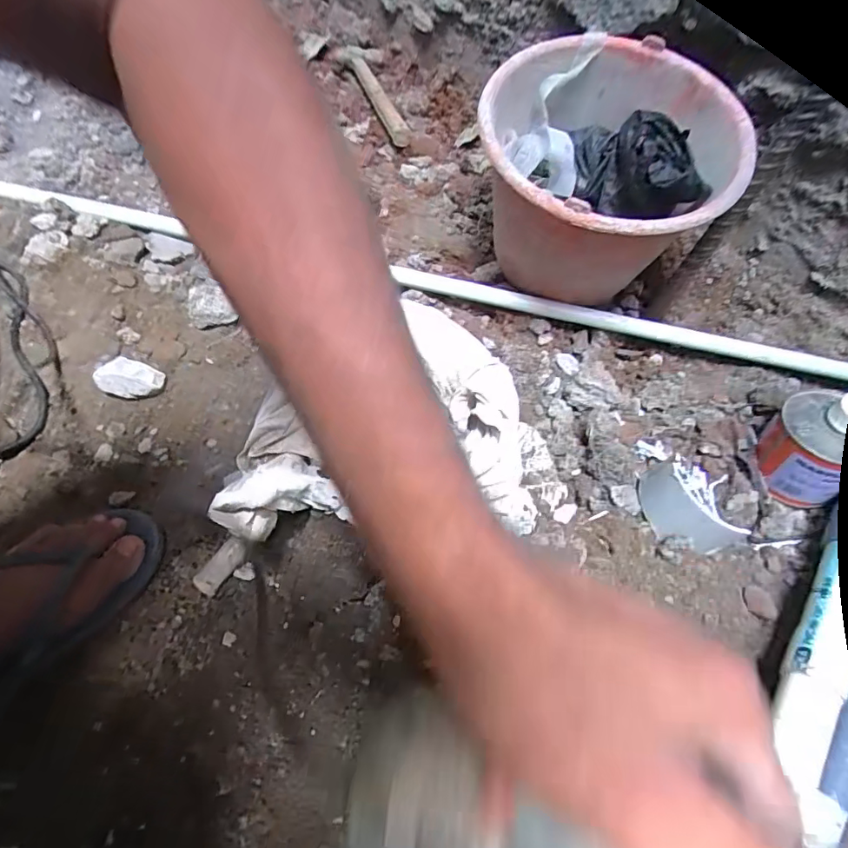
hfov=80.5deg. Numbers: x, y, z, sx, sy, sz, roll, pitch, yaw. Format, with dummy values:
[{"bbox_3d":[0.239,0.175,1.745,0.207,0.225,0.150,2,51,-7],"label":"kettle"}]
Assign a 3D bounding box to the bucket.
[{"bbox_3d":[0.197,-0.289,0.603,0.279,0.179,0.291,2,60,-3],"label":"bucket"}]

